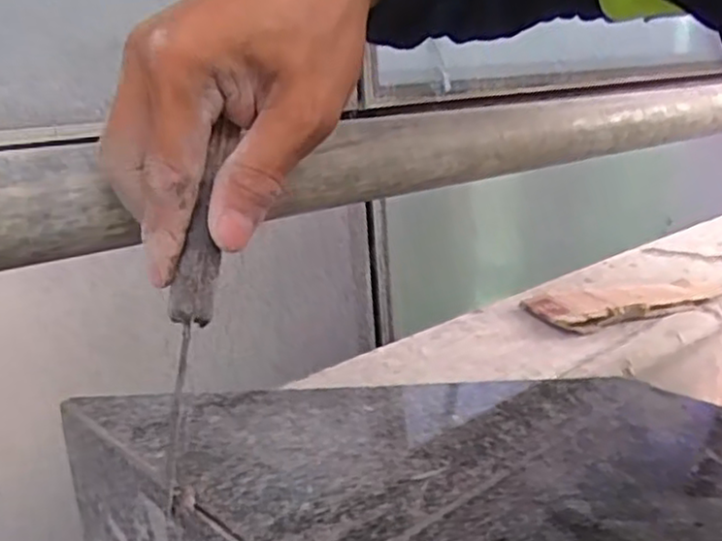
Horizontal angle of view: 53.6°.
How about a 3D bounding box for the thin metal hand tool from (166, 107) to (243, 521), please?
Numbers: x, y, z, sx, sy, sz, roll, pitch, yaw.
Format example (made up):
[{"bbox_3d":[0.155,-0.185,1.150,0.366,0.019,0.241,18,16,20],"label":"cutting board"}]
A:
[{"bbox_3d":[-0.064,0.016,0.270,0.009,0.142,0.014,6,-3,35],"label":"thin metal hand tool"}]

